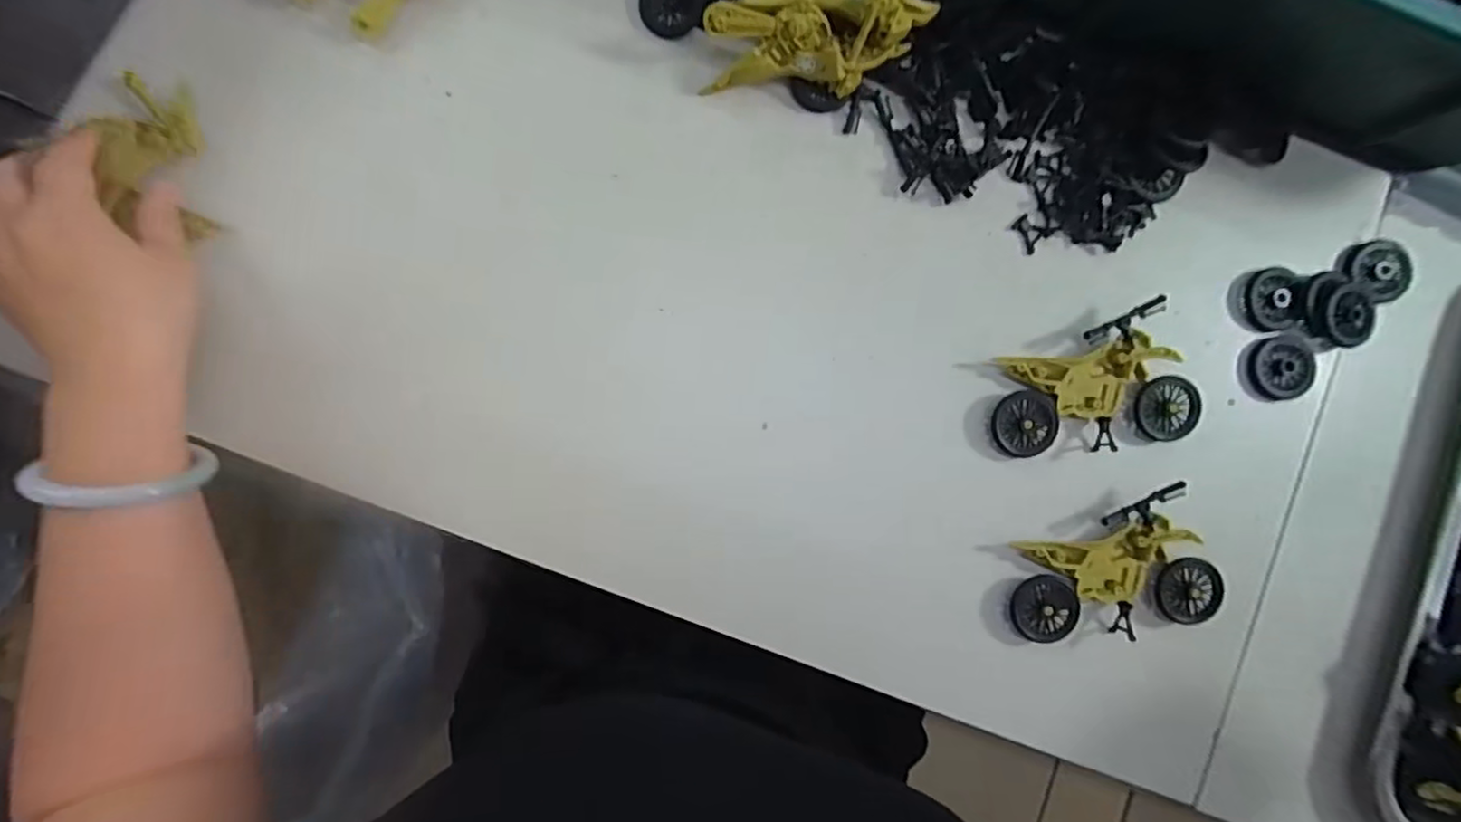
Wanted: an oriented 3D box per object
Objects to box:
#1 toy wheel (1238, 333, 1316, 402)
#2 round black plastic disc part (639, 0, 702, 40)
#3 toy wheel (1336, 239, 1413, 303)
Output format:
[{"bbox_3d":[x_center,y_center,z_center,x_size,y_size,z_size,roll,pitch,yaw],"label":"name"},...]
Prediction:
[{"bbox_3d":[0.321,-0.025,0.379,0.038,0.010,0.037,0,88,-2],"label":"toy wheel"},{"bbox_3d":[-0.035,-0.235,0.373,0.034,0.010,0.037,0,88,-2],"label":"round black plastic disc part"},{"bbox_3d":[0.383,-0.083,0.384,0.032,0.012,0.036,-13,90,-3],"label":"toy wheel"}]

